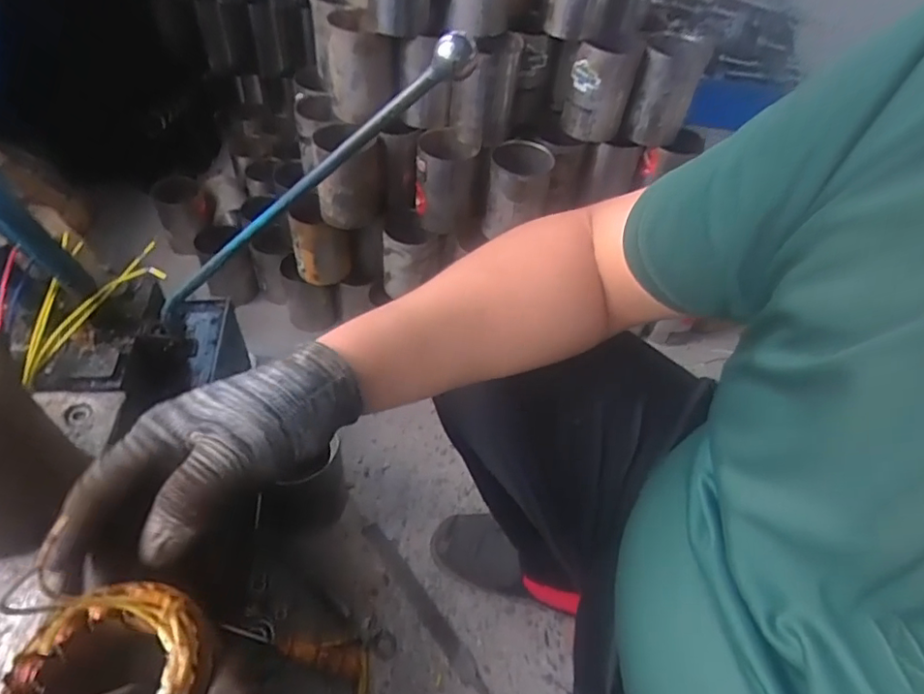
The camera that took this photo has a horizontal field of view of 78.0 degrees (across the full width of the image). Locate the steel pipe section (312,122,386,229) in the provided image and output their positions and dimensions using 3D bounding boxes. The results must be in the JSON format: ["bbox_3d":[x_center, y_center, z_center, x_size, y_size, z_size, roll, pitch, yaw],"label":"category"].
[{"bbox_3d":[-0.178,-0.266,0.888,0.099,0.126,0.092,-8,51,-12],"label":"steel pipe section"}]

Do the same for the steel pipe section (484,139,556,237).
[{"bbox_3d":[0.087,-0.242,0.878,0.091,0.136,0.102,15,50,7],"label":"steel pipe section"}]

